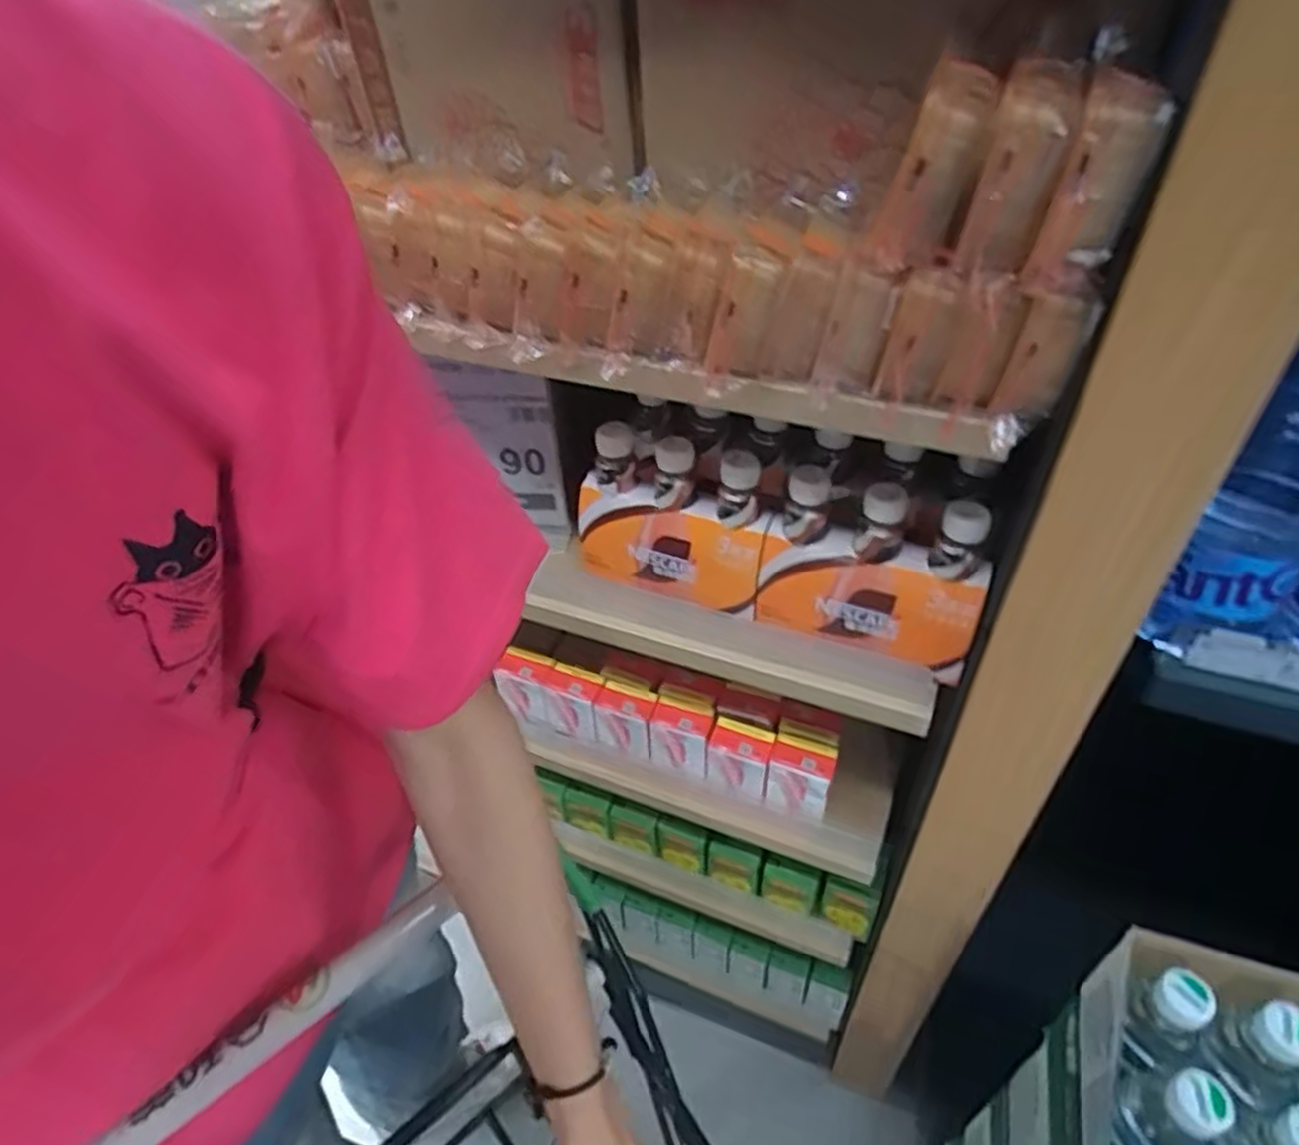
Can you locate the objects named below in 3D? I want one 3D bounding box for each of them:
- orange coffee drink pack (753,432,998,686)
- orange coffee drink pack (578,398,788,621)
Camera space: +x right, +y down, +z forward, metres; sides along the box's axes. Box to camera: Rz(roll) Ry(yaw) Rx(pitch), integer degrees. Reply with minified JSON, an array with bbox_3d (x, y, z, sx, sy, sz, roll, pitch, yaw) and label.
[{"bbox_3d":[0.190,-0.023,0.662,0.172,0.135,0.115,15,46,19],"label":"orange coffee drink pack"},{"bbox_3d":[0.034,-0.068,0.726,0.176,0.136,0.121,19,47,22],"label":"orange coffee drink pack"}]

